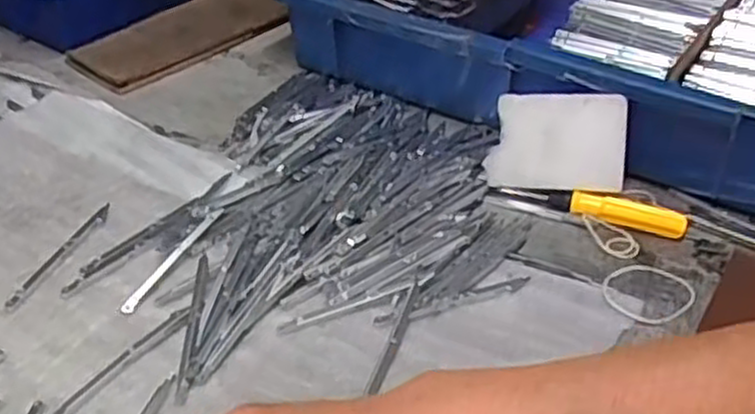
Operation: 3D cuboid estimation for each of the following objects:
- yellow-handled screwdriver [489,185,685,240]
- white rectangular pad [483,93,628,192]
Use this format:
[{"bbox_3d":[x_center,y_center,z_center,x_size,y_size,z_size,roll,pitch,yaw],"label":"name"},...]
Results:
[{"bbox_3d":[0.134,-0.001,0.500,0.118,0.016,0.014,12,38,13],"label":"yellow-handled screwdriver"},{"bbox_3d":[0.116,-0.042,0.510,0.084,0.061,0.012,5,16,14],"label":"white rectangular pad"}]

